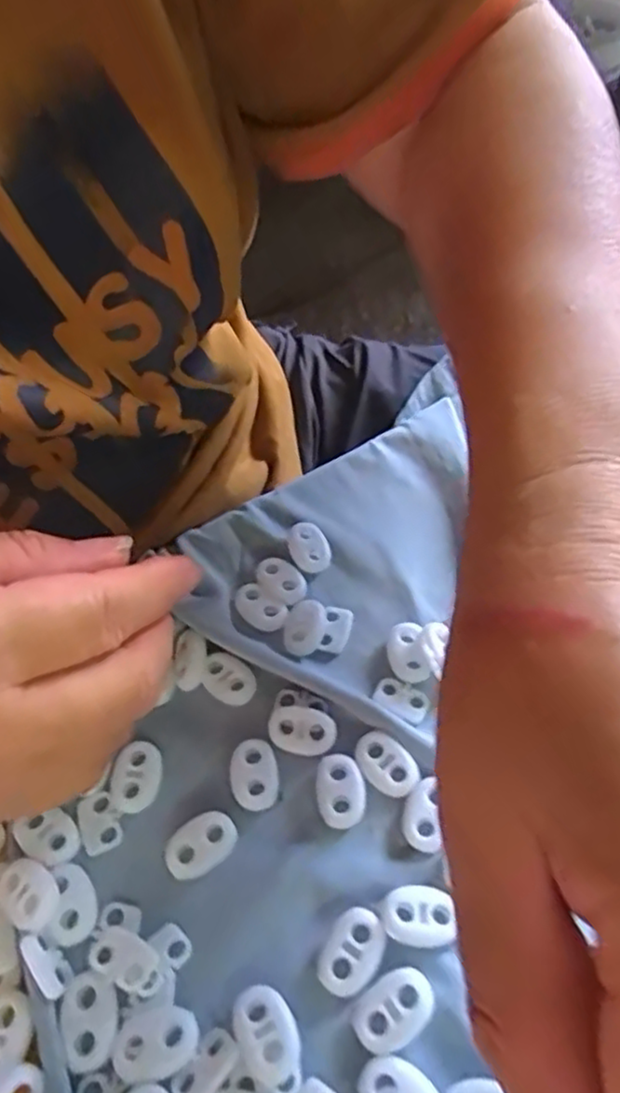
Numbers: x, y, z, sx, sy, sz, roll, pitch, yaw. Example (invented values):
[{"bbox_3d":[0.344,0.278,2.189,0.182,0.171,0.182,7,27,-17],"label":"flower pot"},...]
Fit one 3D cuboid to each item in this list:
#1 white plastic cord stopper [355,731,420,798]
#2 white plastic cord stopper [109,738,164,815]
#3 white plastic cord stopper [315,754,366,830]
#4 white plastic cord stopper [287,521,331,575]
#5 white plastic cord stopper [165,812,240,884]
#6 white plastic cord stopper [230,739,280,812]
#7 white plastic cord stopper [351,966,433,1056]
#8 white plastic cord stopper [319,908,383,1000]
[{"bbox_3d":[0.024,0.069,0.221,0.022,0.004,0.014,35,63,25],"label":"white plastic cord stopper"},{"bbox_3d":[-0.056,0.075,0.226,0.015,0.006,0.022,5,54,7],"label":"white plastic cord stopper"},{"bbox_3d":[0.009,0.077,0.220,0.015,0.005,0.022,-7,54,-2],"label":"white plastic cord stopper"},{"bbox_3d":[0.000,0.000,0.275,0.015,0.006,0.021,-14,54,-7],"label":"white plastic cord stopper"},{"bbox_3d":[-0.033,0.091,0.213,0.022,0.005,0.015,-32,58,-19],"label":"white plastic cord stopper"},{"bbox_3d":[-0.018,0.073,0.224,0.015,0.004,0.021,-8,54,-3],"label":"white plastic cord stopper"},{"bbox_3d":[0.022,0.123,0.184,0.022,0.004,0.015,-31,58,-18],"label":"white plastic cord stopper"},{"bbox_3d":[0.012,0.113,0.193,0.014,0.004,0.022,22,58,18],"label":"white plastic cord stopper"}]

